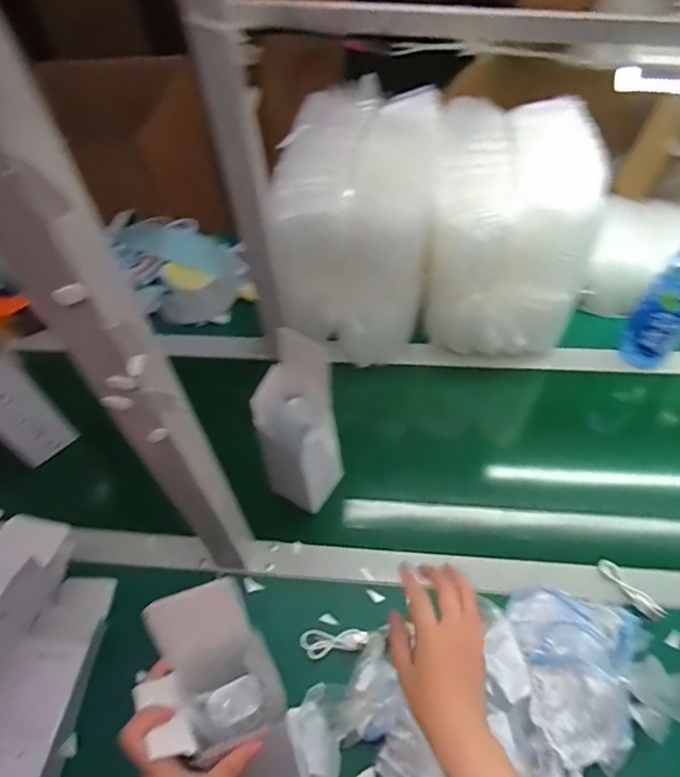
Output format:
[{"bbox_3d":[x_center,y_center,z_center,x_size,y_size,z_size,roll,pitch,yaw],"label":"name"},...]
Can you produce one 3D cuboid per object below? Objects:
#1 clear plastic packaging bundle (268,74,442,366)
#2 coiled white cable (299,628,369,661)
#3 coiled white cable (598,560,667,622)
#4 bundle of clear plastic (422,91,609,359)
[{"bbox_3d":[0.043,-0.273,0.846,0.224,0.254,0.376,8,54,9],"label":"clear plastic packaging bundle"},{"bbox_3d":[-0.007,0.288,0.594,0.076,0.010,0.030,-6,53,-1],"label":"coiled white cable"},{"bbox_3d":[0.336,0.232,0.605,0.017,0.021,0.080,-26,56,-15],"label":"coiled white cable"},{"bbox_3d":[0.257,-0.251,0.810,0.220,0.222,0.350,7,54,9],"label":"bundle of clear plastic"}]

